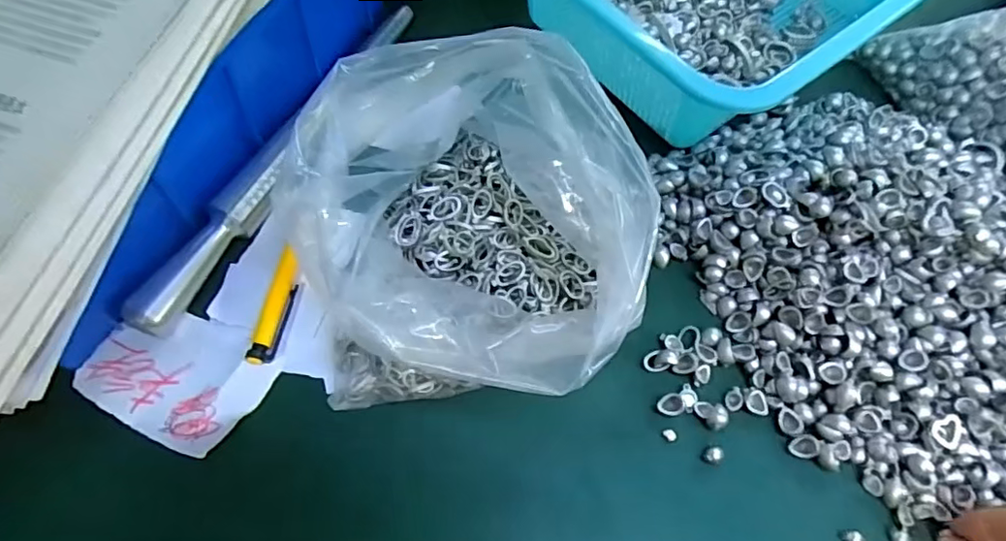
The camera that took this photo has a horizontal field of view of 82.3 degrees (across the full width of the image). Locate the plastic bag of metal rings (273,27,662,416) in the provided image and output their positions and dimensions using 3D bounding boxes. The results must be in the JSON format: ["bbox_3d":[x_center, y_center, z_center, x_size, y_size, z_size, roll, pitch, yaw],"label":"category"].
[{"bbox_3d":[-0.015,-0.024,0.245,0.137,0.088,0.158,-1,64,-7],"label":"plastic bag of metal rings"}]

